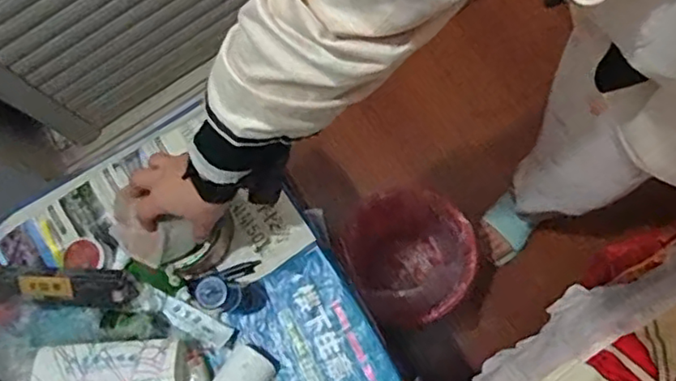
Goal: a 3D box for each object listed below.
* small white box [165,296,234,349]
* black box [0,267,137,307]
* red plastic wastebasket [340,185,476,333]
[{"bbox_3d":[-0.165,0.154,0.714,0.085,0.012,0.027,26,80,7],"label":"small white box"},{"bbox_3d":[-0.317,0.111,0.695,0.156,0.027,0.046,4,115,-11],"label":"black box"},{"bbox_3d":[0.127,0.127,1.163,0.215,0.248,0.243,-29,79,-5],"label":"red plastic wastebasket"}]

